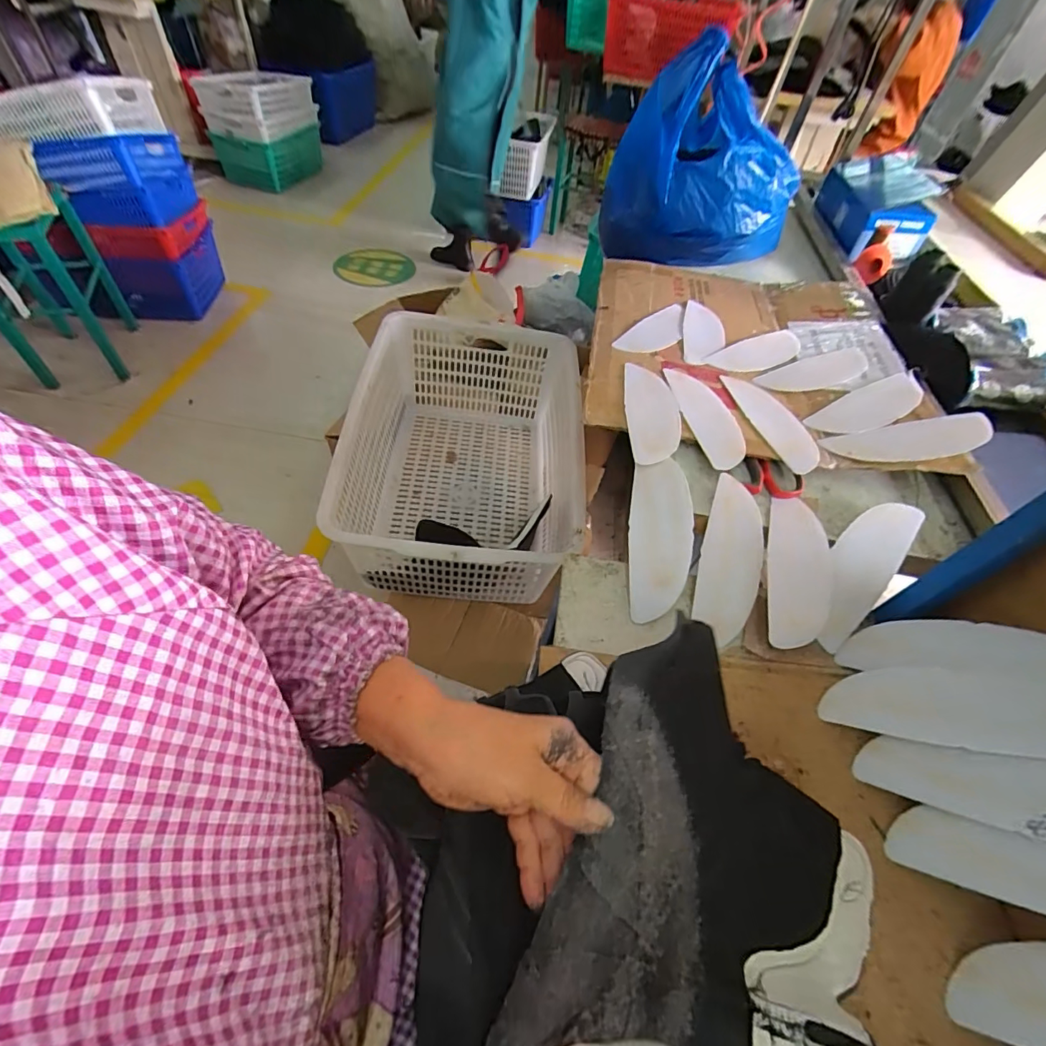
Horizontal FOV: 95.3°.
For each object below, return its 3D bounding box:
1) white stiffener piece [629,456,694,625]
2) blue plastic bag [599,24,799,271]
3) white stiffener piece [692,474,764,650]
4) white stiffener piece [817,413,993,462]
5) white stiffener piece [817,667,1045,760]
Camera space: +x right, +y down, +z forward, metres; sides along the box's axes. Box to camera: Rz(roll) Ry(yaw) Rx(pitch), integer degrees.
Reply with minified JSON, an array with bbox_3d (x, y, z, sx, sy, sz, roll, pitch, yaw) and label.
[{"bbox_3d":[0.158,0.017,0.549,0.069,0.008,0.188,5,75,10],"label":"white stiffener piece"},{"bbox_3d":[0.351,-0.685,0.901,0.338,0.308,0.271,36,58,20],"label":"blue plastic bag"},{"bbox_3d":[0.241,0.040,0.552,0.067,0.005,0.195,16,72,4],"label":"white stiffener piece"},{"bbox_3d":[0.518,-0.109,0.631,0.224,0.008,0.071,-10,48,-4],"label":"white stiffener piece"},{"bbox_3d":[0.394,0.166,0.429,0.208,0.017,0.068,-7,40,41],"label":"white stiffener piece"}]

